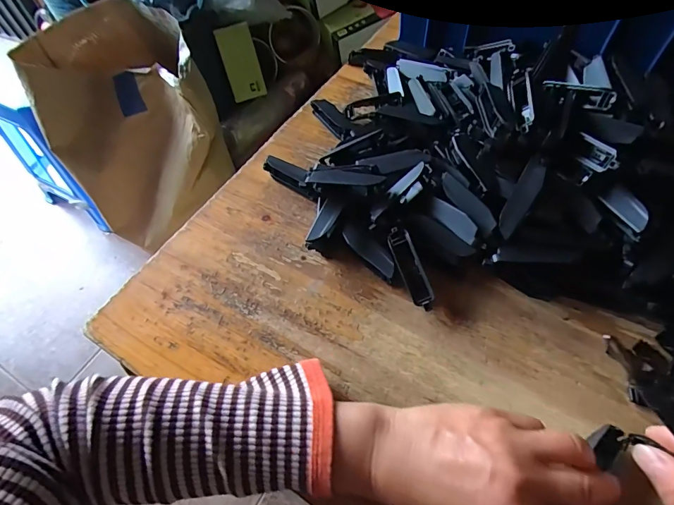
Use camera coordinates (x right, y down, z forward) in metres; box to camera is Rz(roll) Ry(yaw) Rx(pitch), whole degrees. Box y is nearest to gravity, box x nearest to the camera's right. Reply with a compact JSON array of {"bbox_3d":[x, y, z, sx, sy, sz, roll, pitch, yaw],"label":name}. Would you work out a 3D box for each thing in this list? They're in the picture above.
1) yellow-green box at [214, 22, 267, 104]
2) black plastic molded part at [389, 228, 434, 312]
[{"bbox_3d":[-0.275,-0.545,1.134,0.100,0.195,0.028,-21,38,-12],"label":"yellow-green box"},{"bbox_3d":[0.061,0.013,0.323,0.018,0.006,0.071,-17,72,-7],"label":"black plastic molded part"}]

